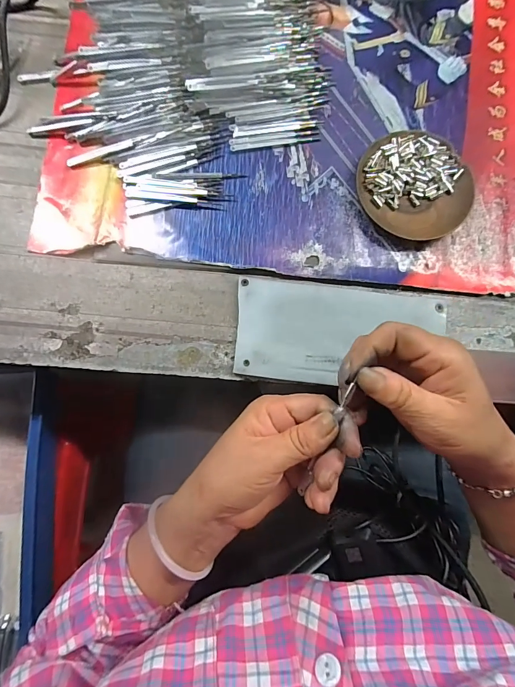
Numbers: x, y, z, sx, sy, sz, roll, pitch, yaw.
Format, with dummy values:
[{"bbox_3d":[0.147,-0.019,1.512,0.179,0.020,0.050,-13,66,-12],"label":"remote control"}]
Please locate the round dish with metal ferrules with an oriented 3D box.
[{"bbox_3d":[0.158,-0.162,0.358,0.109,0.016,0.110,0,83,-3],"label":"round dish with metal ferrules"}]

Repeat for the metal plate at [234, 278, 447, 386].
[{"bbox_3d":[0.079,-0.009,0.335,0.195,0.006,0.094,6,82,-3],"label":"metal plate"}]

